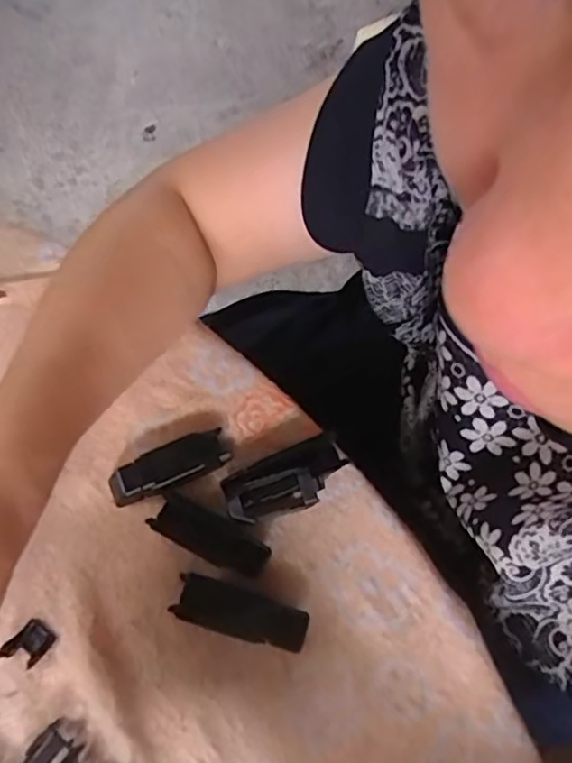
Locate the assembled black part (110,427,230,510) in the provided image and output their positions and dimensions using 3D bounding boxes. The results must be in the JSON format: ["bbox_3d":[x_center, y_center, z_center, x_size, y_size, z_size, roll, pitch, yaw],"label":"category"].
[{"bbox_3d":[-0.065,0.047,0.330,0.065,0.011,0.023,-27,68,-9],"label":"assembled black part"}]

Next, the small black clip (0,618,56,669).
[{"bbox_3d":[-0.131,0.134,0.301,0.019,0.004,0.023,34,73,16],"label":"small black clip"}]

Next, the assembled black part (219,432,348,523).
[{"bbox_3d":[-0.001,0.053,0.319,0.064,0.019,0.033,-20,67,-6],"label":"assembled black part"}]

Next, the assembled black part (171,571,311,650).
[{"bbox_3d":[-0.023,0.116,0.296,0.066,0.013,0.024,16,69,9],"label":"assembled black part"}]

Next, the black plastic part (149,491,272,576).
[{"bbox_3d":[-0.040,0.081,0.311,0.065,0.007,0.022,26,71,13],"label":"black plastic part"}]

